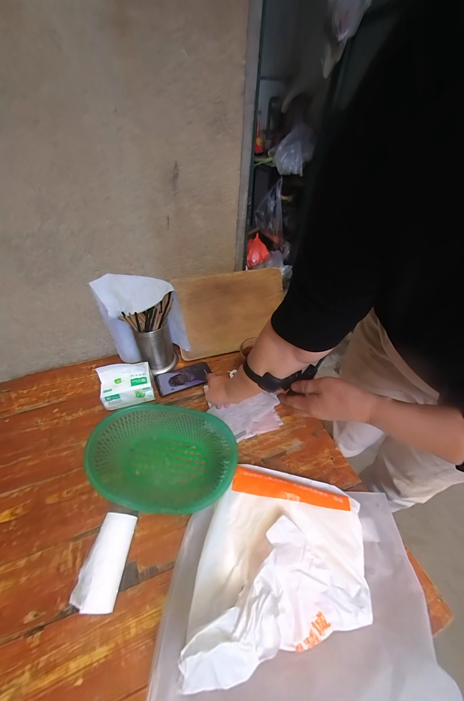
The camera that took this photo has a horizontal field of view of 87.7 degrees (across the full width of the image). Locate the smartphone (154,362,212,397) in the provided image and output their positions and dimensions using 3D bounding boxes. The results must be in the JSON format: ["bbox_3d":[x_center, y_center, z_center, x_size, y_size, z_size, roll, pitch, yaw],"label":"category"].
[{"bbox_3d":[-0.140,0.080,0.710,0.157,0.015,0.075,-14,50,-23],"label":"smartphone"}]

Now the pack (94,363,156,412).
[{"bbox_3d":[-0.274,0.087,0.631,0.121,0.097,0.083,-14,45,-16],"label":"pack"}]

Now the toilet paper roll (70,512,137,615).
[{"bbox_3d":[-0.216,0.356,0.413,0.069,0.034,0.124,2,43,0],"label":"toilet paper roll"}]

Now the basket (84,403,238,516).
[{"bbox_3d":[-0.142,0.225,0.519,0.298,0.072,0.209,8,43,7],"label":"basket"}]

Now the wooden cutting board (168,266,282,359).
[{"bbox_3d":[0.006,-0.121,0.763,0.339,0.242,0.015,-13,13,-16],"label":"wooden cutting board"}]

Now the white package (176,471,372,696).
[{"bbox_3d":[0.088,0.347,0.400,0.275,0.086,0.280,8,43,6],"label":"white package"}]

